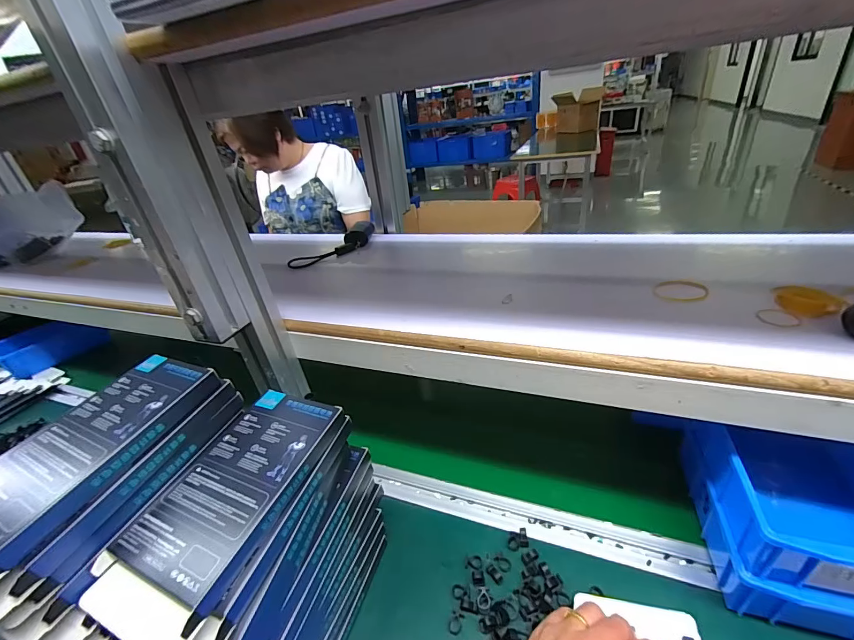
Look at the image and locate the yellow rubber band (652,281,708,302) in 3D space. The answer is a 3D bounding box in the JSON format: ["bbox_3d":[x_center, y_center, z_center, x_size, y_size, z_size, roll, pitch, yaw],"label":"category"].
[{"bbox_3d":[0.265,-0.031,0.396,0.048,0.004,0.036,0,42,20],"label":"yellow rubber band"}]

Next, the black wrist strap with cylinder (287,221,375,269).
[{"bbox_3d":[-0.146,-0.124,0.625,0.048,0.028,0.167,17,38,36],"label":"black wrist strap with cylinder"}]

